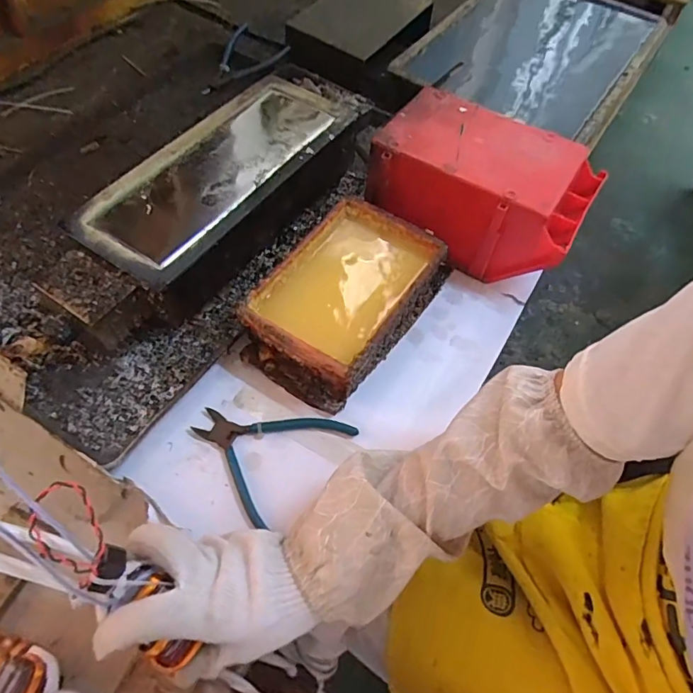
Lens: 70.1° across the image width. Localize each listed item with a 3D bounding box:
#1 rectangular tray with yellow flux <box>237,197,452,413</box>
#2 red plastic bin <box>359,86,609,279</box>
[{"bbox_3d":[0.000,-0.049,0.516,0.129,0.066,0.213,30,62,15],"label":"rectangular tray with yellow flux"},{"bbox_3d":[0.158,-0.184,0.580,0.227,0.112,0.146,30,62,15],"label":"red plastic bin"}]

